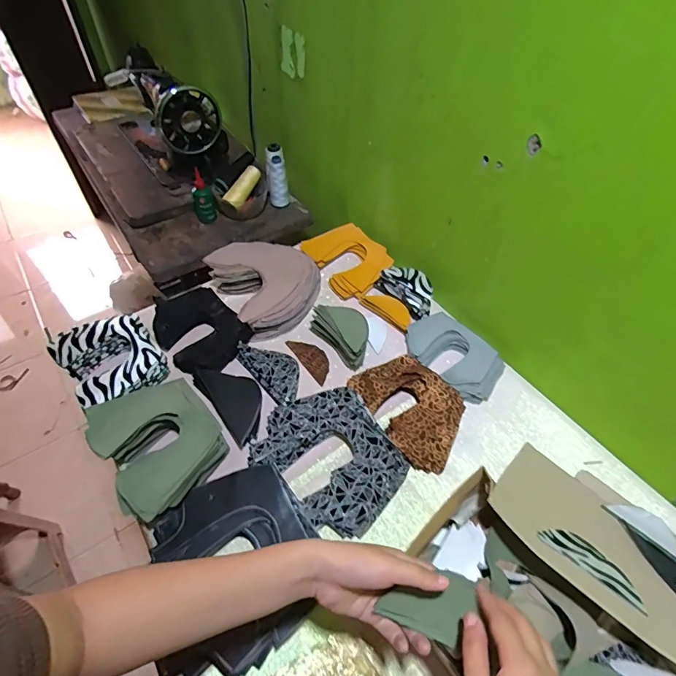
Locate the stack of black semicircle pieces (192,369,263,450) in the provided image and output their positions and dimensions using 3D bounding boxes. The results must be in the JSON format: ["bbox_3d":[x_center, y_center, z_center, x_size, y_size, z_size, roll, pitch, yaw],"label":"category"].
[{"bbox_3d":[-0.160,0.090,0.646,0.076,0.027,0.152,-31,59,-25],"label":"stack of black semicircle pieces"}]

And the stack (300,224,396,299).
[{"bbox_3d":[0.021,-0.163,0.846,0.132,0.038,0.173,-28,57,-23],"label":"stack"}]

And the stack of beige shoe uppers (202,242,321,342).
[{"bbox_3d":[-0.123,-0.108,0.778,0.180,0.067,0.181,-28,57,-23],"label":"stack of beige shoe uppers"}]

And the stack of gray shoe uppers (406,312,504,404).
[{"bbox_3d":[0.196,0.030,0.705,0.113,0.026,0.167,-30,58,-24],"label":"stack of gray shoe uppers"}]

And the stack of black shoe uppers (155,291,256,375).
[{"bbox_3d":[-0.238,-0.014,0.722,0.131,0.044,0.157,-35,61,-27],"label":"stack of black shoe uppers"}]

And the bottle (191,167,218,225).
[{"bbox_3d":[-0.300,-0.312,0.919,0.046,0.106,0.044,-15,53,-14],"label":"bottle"}]

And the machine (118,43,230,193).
[{"bbox_3d":[-0.412,-0.534,1.016,0.175,0.227,0.331,-28,57,-23],"label":"machine"}]

